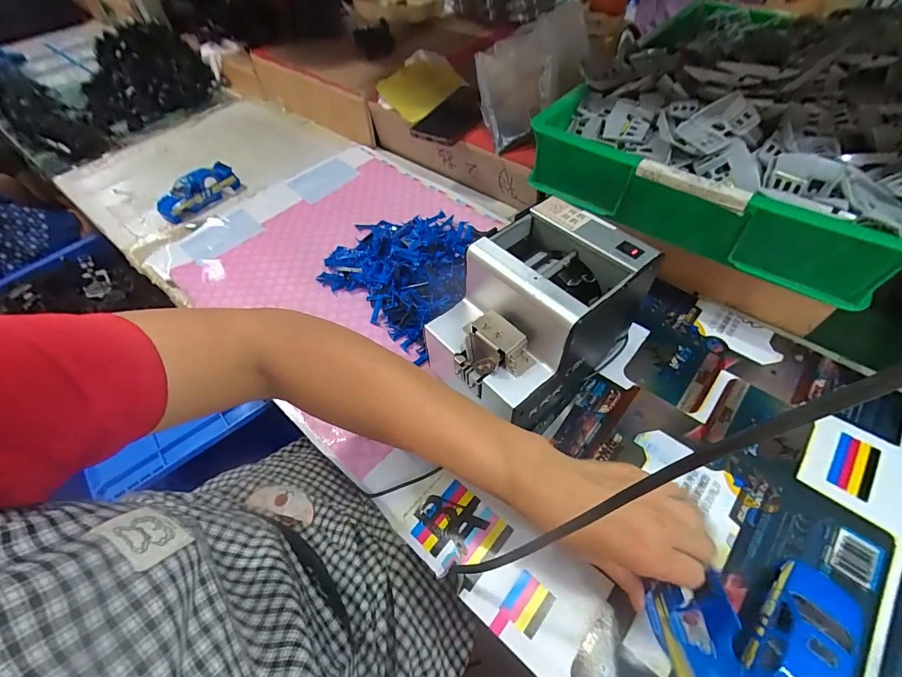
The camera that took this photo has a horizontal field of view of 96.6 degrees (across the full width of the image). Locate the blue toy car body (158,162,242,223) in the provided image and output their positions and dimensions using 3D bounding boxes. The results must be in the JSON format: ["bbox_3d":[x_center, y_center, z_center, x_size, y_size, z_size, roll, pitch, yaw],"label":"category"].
[{"bbox_3d":[-0.423,-0.244,0.668,0.072,0.032,0.124,20,56,18],"label":"blue toy car body"}]

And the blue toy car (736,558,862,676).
[{"bbox_3d":[0.237,0.218,0.279,0.055,0.040,0.125,37,63,27],"label":"blue toy car"}]

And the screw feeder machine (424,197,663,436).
[{"bbox_3d":[0.078,-0.015,0.397,0.170,0.149,0.124,-37,59,-23],"label":"screw feeder machine"}]

